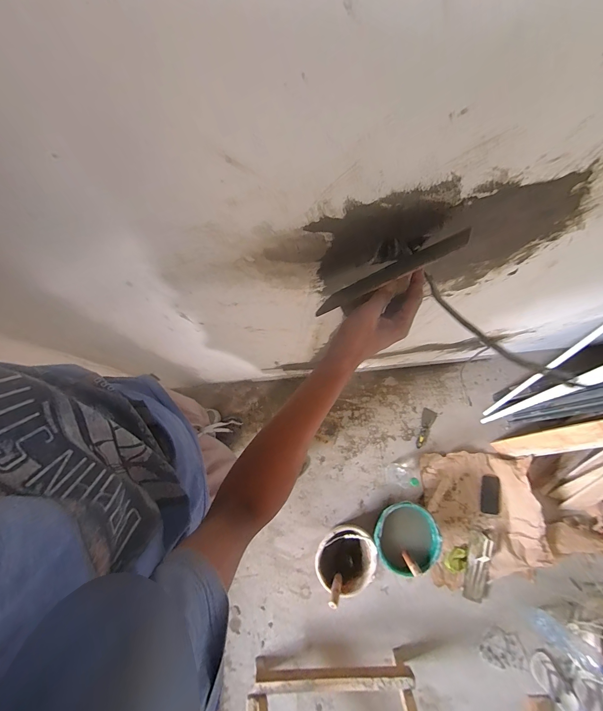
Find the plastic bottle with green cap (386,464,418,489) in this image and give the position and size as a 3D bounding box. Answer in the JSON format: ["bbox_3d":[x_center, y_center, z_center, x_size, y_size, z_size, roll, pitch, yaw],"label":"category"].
[{"bbox_3d":[0.455,0.540,1.318,0.085,0.282,0.080,1,78,-2],"label":"plastic bottle with green cap"}]

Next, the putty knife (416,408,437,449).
[{"bbox_3d":[0.626,0.371,1.515,0.063,0.022,0.198,20,78,2],"label":"putty knife"}]

